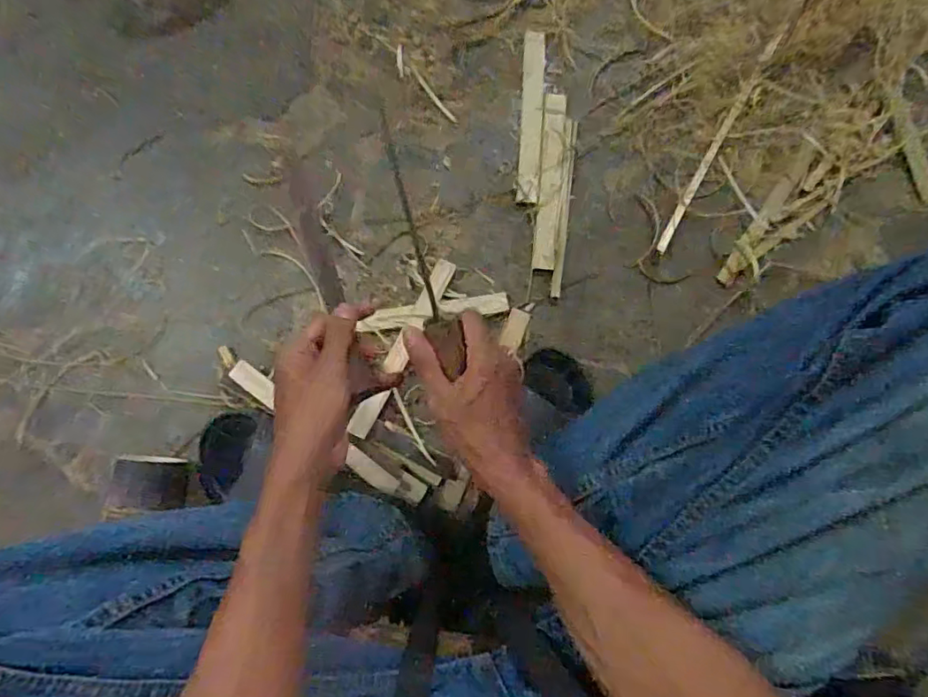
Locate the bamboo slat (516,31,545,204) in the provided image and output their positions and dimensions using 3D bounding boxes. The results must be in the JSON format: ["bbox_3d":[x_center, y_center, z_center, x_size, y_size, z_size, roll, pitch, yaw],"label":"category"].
[{"bbox_3d":[0.083,-0.284,0.682,0.026,0.008,0.219,4,83,0],"label":"bamboo slat"}]

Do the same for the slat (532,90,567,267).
[{"bbox_3d":[0.104,-0.203,0.671,0.027,0.004,0.218,5,83,0],"label":"slat"}]

